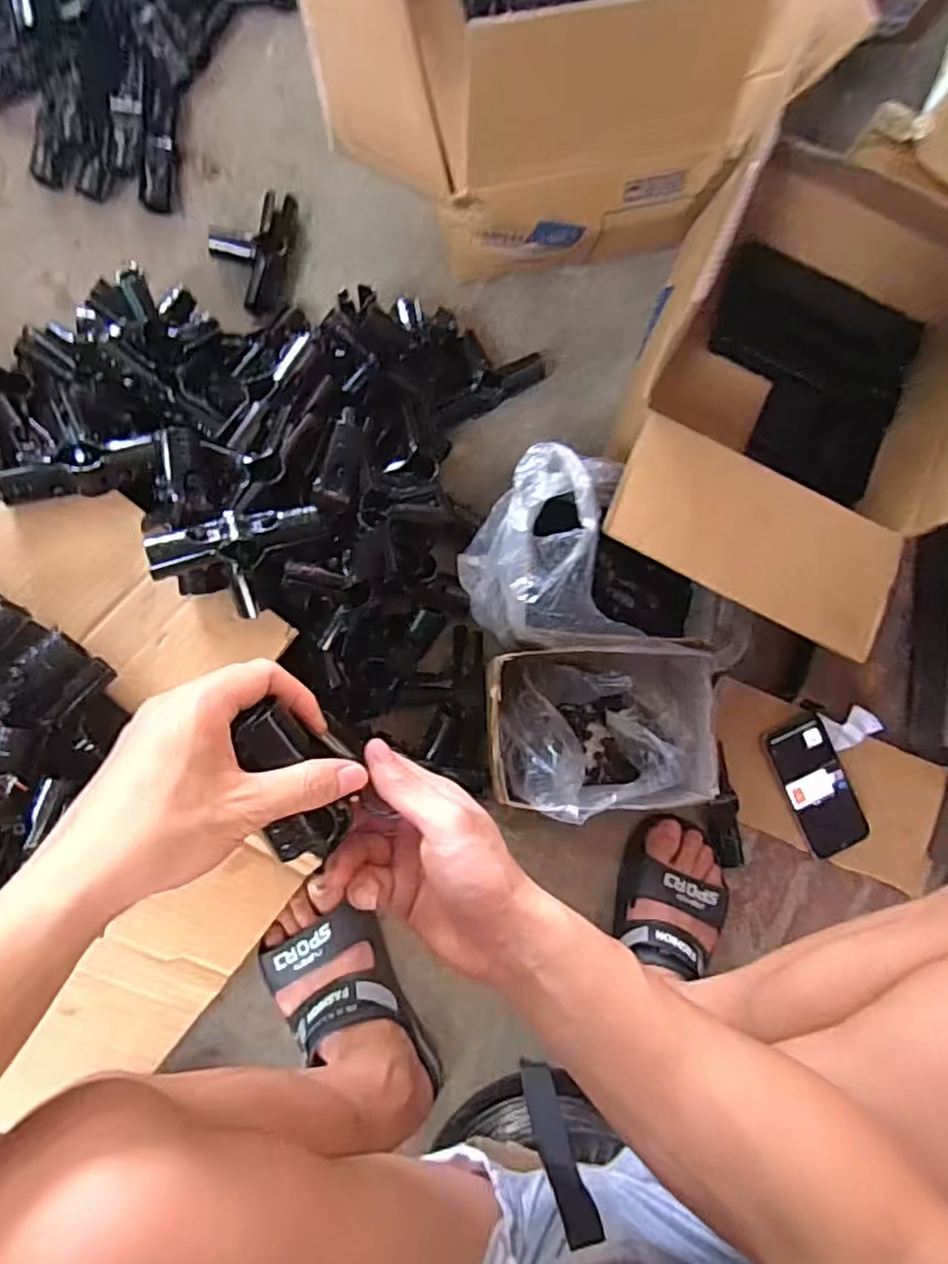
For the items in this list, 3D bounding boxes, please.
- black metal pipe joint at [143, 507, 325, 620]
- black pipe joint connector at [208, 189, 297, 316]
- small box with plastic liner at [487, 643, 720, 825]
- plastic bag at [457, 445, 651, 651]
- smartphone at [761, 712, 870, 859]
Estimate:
[{"bbox_3d":[-0.180,-0.061,0.534,0.130,0.049,0.078,-26,85,-8],"label":"black metal pipe joint"},{"bbox_3d":[-0.242,-0.413,0.735,0.085,0.033,0.140,4,82,-5],"label":"black pipe joint connector"},{"bbox_3d":[0.117,0.093,0.658,0.208,0.102,0.156,0,82,-5],"label":"small box with plastic liner"},{"bbox_3d":[0.065,-0.073,0.657,0.140,0.137,0.179,-4,83,-6],"label":"plastic bag"},{"bbox_3d":[0.364,0.162,0.718,0.071,0.016,0.143,-25,85,-8],"label":"smartphone"}]

